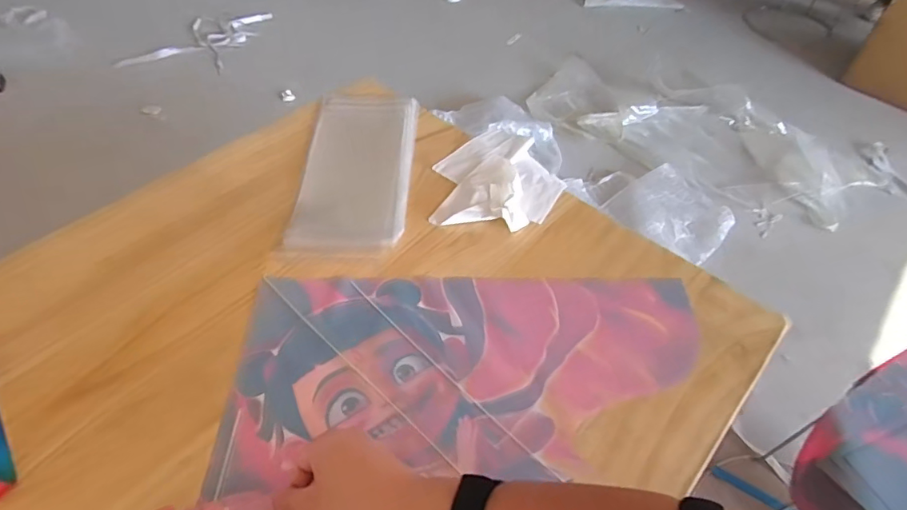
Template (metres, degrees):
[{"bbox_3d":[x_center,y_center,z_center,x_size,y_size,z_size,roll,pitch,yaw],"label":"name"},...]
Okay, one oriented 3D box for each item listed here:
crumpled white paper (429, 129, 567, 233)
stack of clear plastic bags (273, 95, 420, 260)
[{"bbox_3d":[0.066,-0.124,0.778,0.181,0.036,0.212,2,50,-1],"label":"crumpled white paper"},{"bbox_3d":[-0.143,-0.132,0.777,0.159,0.023,0.350,2,50,0],"label":"stack of clear plastic bags"}]

